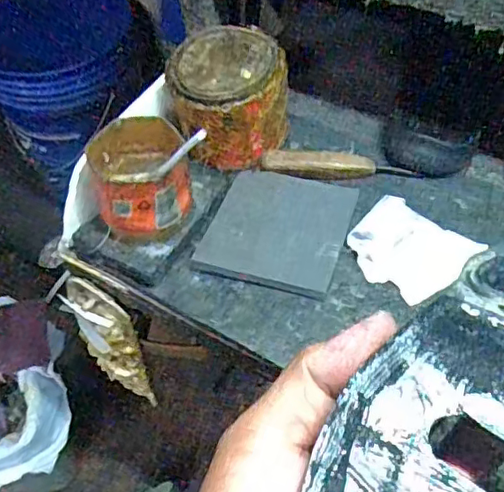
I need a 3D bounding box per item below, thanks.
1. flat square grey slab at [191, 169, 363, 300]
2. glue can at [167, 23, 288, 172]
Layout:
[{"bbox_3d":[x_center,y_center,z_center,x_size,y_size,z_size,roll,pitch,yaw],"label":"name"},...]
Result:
[{"bbox_3d":[0.025,-0.018,0.523,0.112,0.015,0.123,15,58,14],"label":"flat square grey slab"},{"bbox_3d":[-0.020,-0.142,0.569,0.104,0.090,0.098,-2,55,3],"label":"glue can"}]

